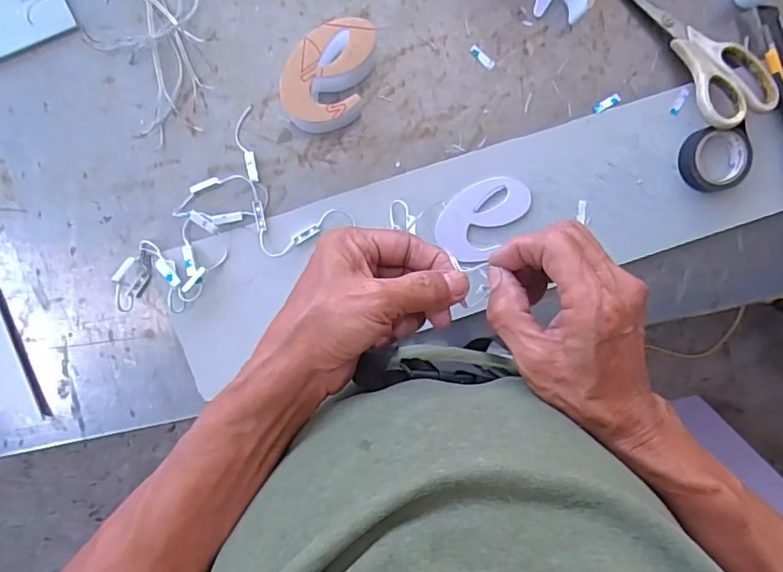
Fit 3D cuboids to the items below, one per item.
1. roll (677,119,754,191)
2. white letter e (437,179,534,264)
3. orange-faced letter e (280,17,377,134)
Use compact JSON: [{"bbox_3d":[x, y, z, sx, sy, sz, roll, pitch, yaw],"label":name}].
[{"bbox_3d":[0.295,-0.115,0.488,0.061,0.022,0.056,0,95,-3],"label":"roll"},{"bbox_3d":[0.081,-0.064,0.486,0.059,0.007,0.088,39,92,-6],"label":"white letter e"},{"bbox_3d":[-0.053,-0.176,0.454,0.062,0.046,0.088,16,94,-4],"label":"orange-faced letter e"}]

